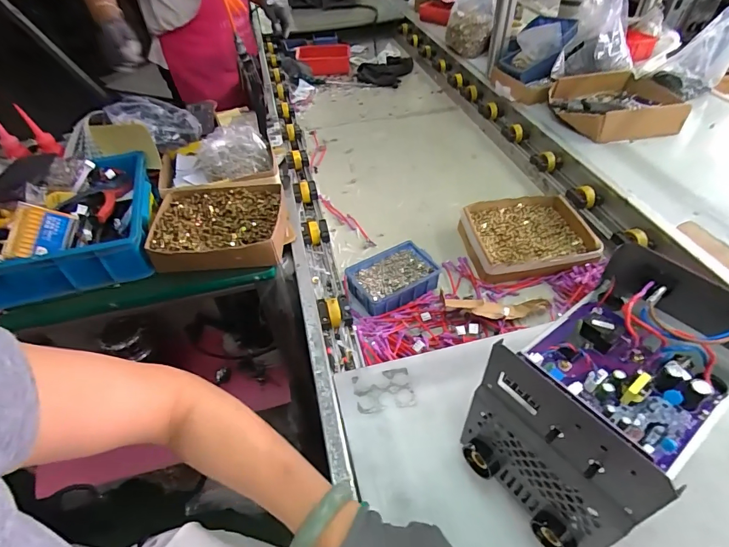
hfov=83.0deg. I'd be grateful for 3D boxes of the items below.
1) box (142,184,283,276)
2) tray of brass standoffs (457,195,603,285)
[{"bbox_3d":[-0.255,-0.084,0.730,0.223,0.047,0.186,-4,45,0],"label":"box"},{"bbox_3d":[0.316,-0.072,0.799,0.229,0.045,0.199,-4,45,0],"label":"tray of brass standoffs"}]

